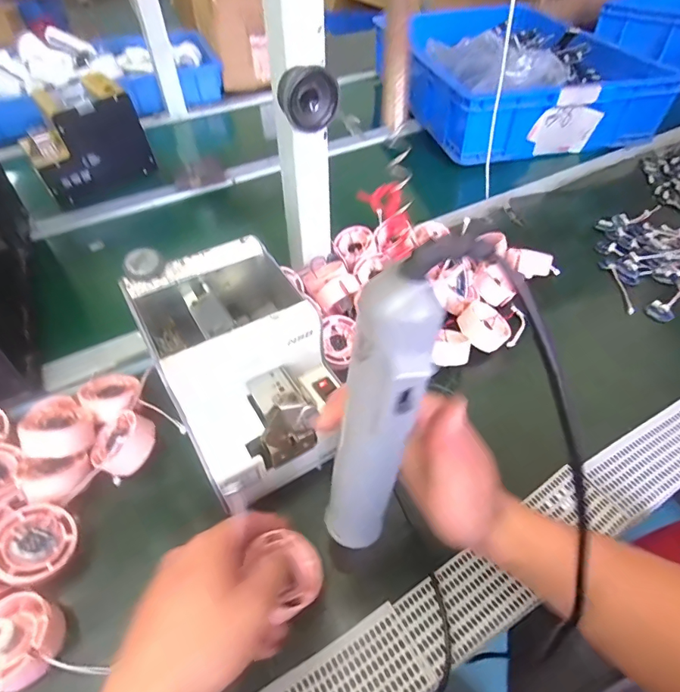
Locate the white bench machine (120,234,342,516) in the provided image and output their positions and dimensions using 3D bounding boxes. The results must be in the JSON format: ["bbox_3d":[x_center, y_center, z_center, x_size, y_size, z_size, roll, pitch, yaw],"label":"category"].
[{"bbox_3d":[-0.081,0.013,0.367,0.125,0.105,0.186,-26,53,-20],"label":"white bench machine"}]

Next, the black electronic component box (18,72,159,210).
[{"bbox_3d":[-0.444,-0.356,0.752,0.172,0.147,0.110,-33,55,-25],"label":"black electronic component box"}]

